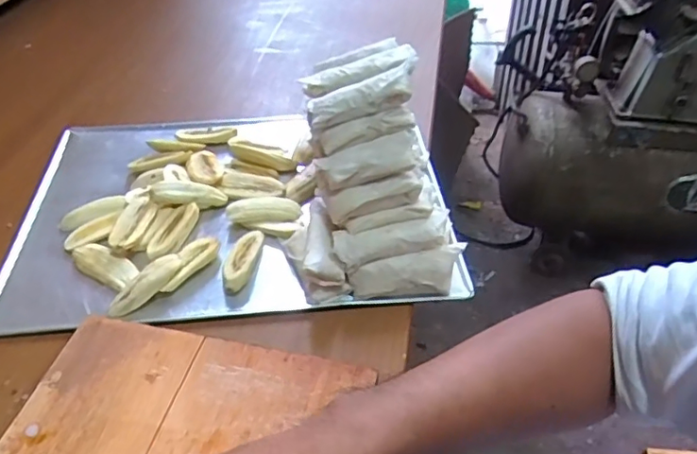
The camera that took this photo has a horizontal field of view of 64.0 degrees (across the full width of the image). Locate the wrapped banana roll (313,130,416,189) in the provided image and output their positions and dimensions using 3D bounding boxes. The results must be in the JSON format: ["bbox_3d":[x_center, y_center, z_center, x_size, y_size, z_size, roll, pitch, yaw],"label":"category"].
[{"bbox_3d":[0.018,-0.060,0.507,0.088,0.026,0.029,-16,44,5],"label":"wrapped banana roll"}]

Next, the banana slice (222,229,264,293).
[{"bbox_3d":[-0.104,0.034,0.543,0.032,0.018,0.073,8,44,7],"label":"banana slice"}]

